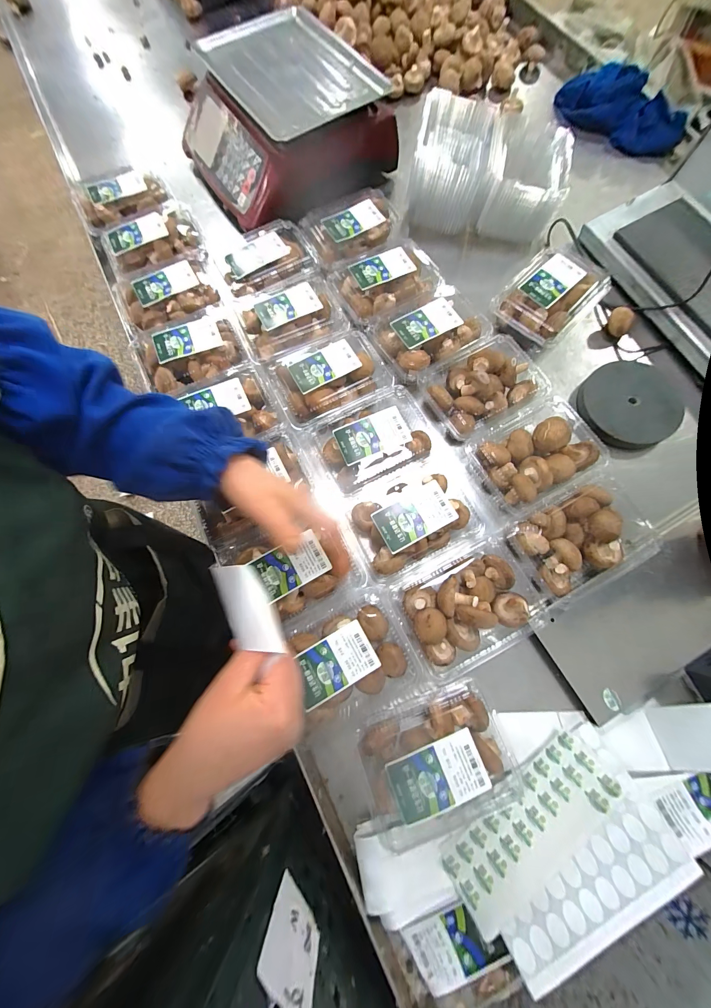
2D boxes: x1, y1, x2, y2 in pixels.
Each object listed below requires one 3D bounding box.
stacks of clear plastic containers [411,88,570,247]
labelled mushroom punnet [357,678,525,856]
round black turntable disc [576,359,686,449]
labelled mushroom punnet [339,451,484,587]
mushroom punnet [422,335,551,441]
[{"bbox_3d":[0.238,-0.600,0.578,0.256,0.122,0.170,12,76,5],"label":"stacks of clear plastic containers"},{"bbox_3d":[0.096,0.296,0.373,0.172,0.069,0.132,-18,76,-3],"label":"labelled mushroom punnet"},{"bbox_3d":[0.432,-0.157,0.507,0.126,0.032,0.141,-27,76,-5],"label":"round black turntable disc"},{"bbox_3d":[0.076,0.020,0.446,0.164,0.064,0.136,-22,76,-4],"label":"labelled mushroom punnet"},{"bbox_3d":[0.204,-0.181,0.508,0.174,0.053,0.132,-27,76,-5],"label":"mushroom punnet"}]

